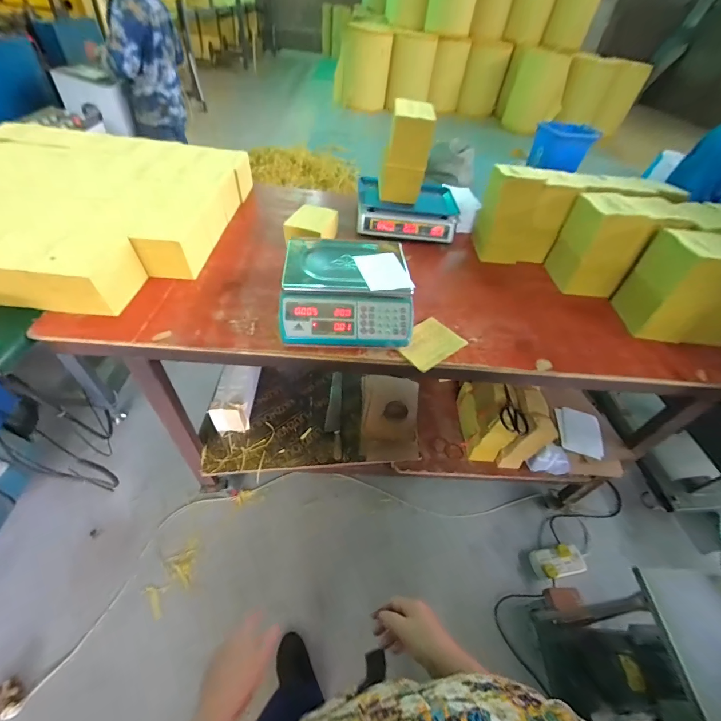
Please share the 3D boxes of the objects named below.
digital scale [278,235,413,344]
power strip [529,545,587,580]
[{"bbox_3d":[-0.034,-0.186,0.837,0.299,0.111,0.330,2,48,-6],"label":"digital scale"},{"bbox_3d":[0.771,0.784,1.322,0.226,0.030,0.096,-3,49,-10],"label":"power strip"}]

